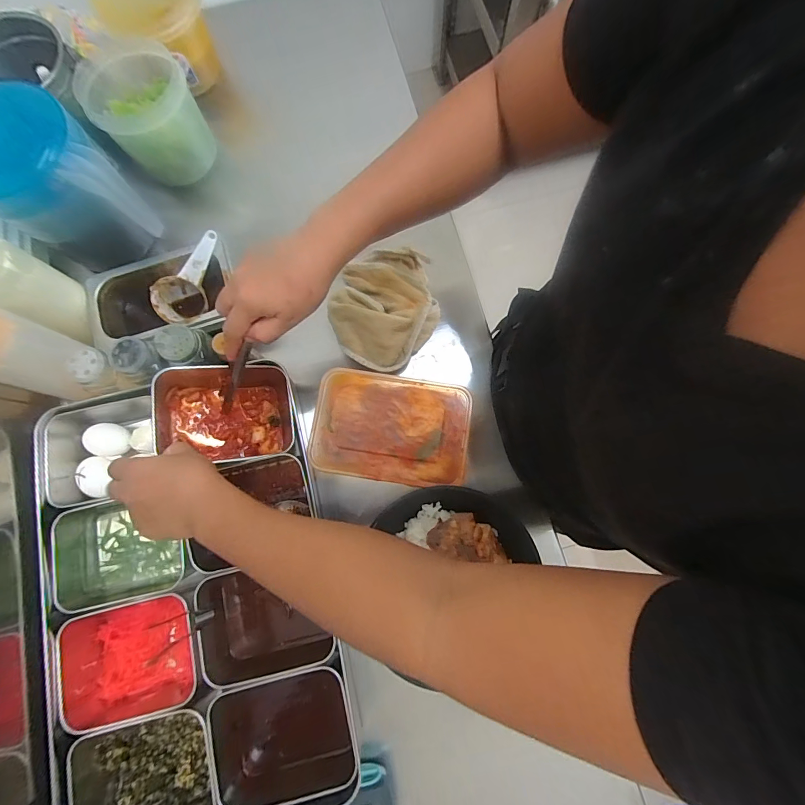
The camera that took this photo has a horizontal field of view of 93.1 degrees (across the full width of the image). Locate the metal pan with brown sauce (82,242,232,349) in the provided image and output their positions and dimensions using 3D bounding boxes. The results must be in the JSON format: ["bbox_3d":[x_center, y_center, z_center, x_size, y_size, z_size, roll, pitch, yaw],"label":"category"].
[{"bbox_3d":[-0.287,-0.122,0.479,0.172,0.067,0.104,-16,79,-2],"label":"metal pan with brown sauce"}]

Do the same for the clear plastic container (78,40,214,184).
[{"bbox_3d":[-0.332,-0.379,0.510,0.121,0.102,0.122,-28,79,-4],"label":"clear plastic container"}]

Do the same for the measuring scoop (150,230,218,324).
[{"bbox_3d":[-0.254,-0.150,0.466,0.118,0.059,0.049,-40,79,25],"label":"measuring scoop"}]

